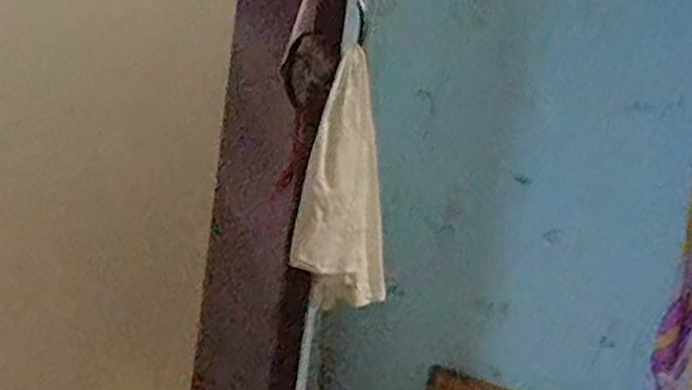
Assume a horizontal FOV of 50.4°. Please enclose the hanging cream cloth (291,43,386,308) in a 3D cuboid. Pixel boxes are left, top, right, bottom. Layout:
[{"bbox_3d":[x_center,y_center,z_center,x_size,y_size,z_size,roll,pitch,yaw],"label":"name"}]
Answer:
[{"bbox_3d":[0.005,-0.012,0.933,0.052,0.301,0.132,10,5,39],"label":"hanging cream cloth"}]

